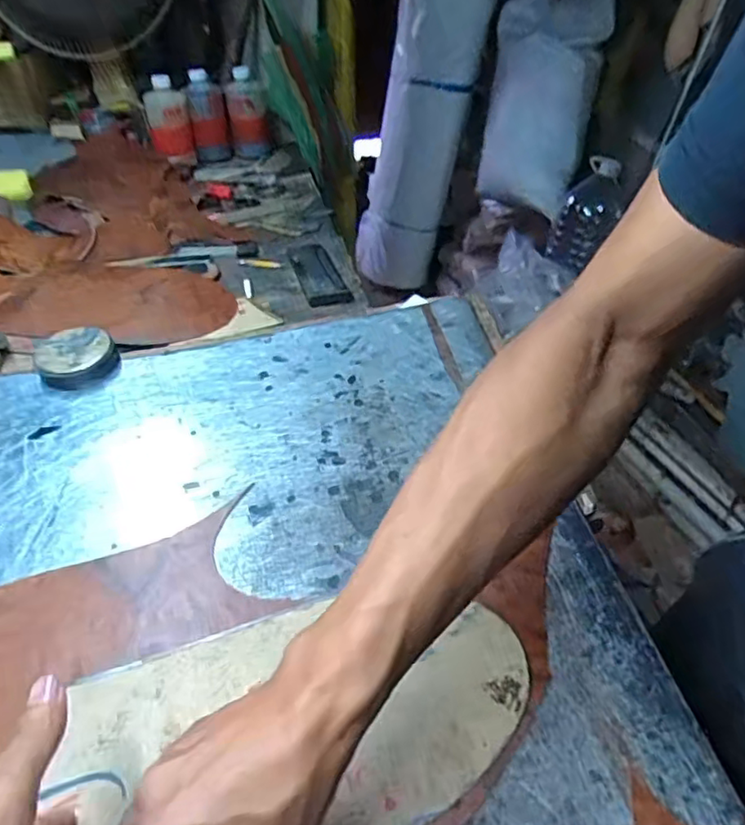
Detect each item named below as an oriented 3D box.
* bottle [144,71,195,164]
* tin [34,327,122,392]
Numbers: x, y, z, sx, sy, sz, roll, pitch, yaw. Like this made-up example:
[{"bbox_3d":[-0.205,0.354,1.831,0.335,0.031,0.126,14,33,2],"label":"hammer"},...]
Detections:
[{"bbox_3d":[-0.373,-0.537,1.127,0.075,0.132,0.079,-14,43,-17],"label":"bottle"},{"bbox_3d":[-0.307,-0.058,0.643,0.079,0.033,0.076,-21,46,-24],"label":"tin"}]

